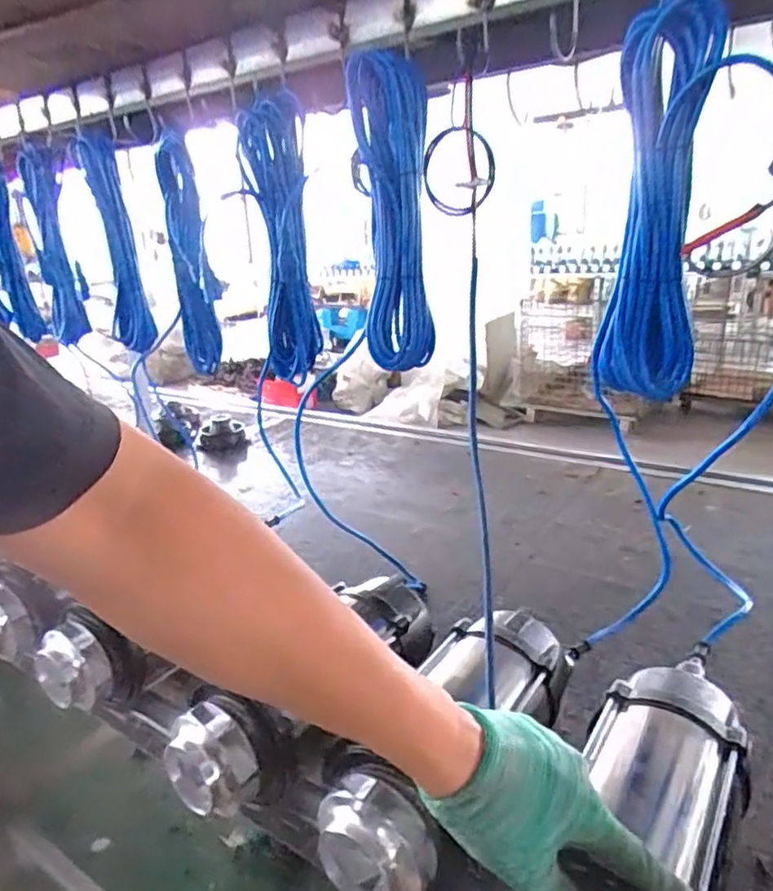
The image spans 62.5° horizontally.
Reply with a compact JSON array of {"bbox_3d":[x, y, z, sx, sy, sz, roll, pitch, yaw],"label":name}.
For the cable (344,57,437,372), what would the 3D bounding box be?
[{"bbox_3d":[0.010,-0.279,0.798,0.085,0.356,0.080,-7,18,-11],"label":"cable"}]

